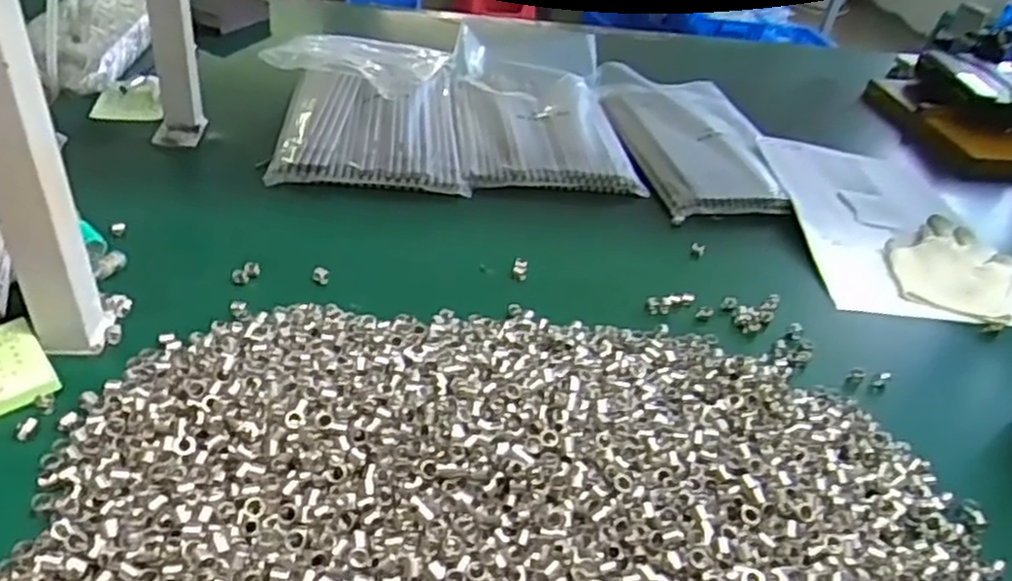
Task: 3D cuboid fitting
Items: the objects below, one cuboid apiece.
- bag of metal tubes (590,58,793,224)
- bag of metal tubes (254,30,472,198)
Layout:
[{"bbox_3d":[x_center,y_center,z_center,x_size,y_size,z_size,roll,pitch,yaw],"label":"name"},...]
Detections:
[{"bbox_3d":[0.207,-0.181,0.835,0.167,0.031,0.325,0,37,-9],"label":"bag of metal tubes"},{"bbox_3d":[-0.155,-0.203,0.786,0.202,0.035,0.324,0,37,-9],"label":"bag of metal tubes"}]

